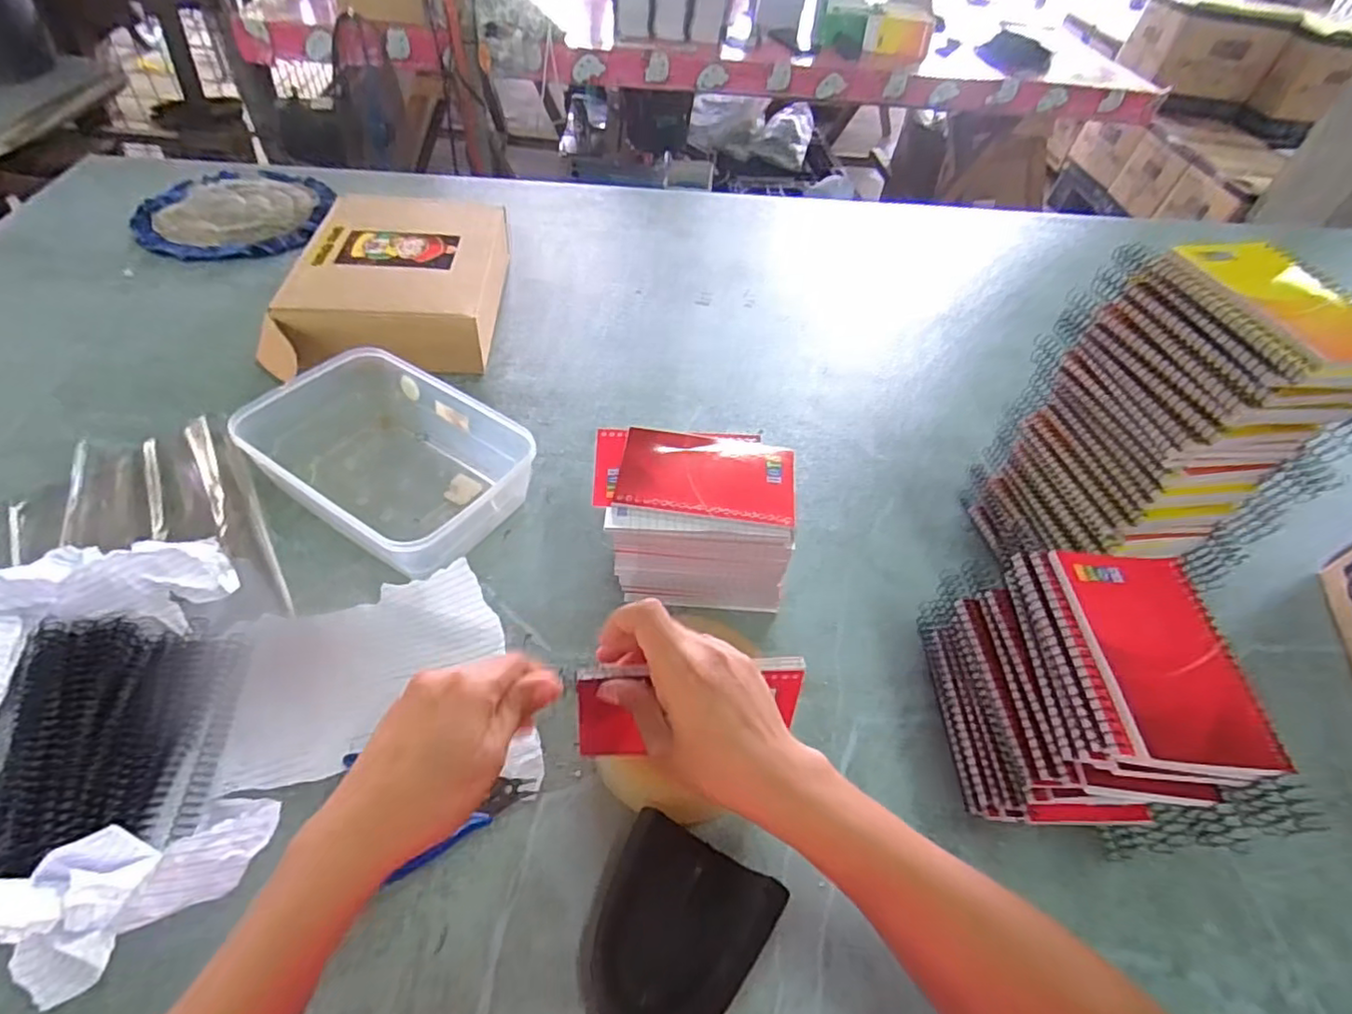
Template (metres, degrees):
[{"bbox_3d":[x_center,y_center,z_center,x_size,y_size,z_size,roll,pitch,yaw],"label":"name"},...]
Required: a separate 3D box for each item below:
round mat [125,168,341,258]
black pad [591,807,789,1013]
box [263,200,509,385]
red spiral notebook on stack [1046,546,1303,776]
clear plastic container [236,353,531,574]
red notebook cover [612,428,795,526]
[{"bbox_3d":[-0.648,-0.443,0.934,0.244,0.013,0.275,-3,49,-10],"label":"round mat"},{"bbox_3d":[-0.001,0.252,0.369,0.095,0.034,0.101,25,50,15],"label":"black pad"},{"bbox_3d":[-0.332,-0.272,0.769,0.221,0.082,0.325,1,48,-6],"label":"box"},{"bbox_3d":[0.273,0.078,0.353,0.085,0.014,0.132,9,49,0],"label":"red spiral notebook on stack"},{"bbox_3d":[-0.259,-0.043,0.577,0.239,0.072,0.159,30,52,19],"label":"clear plastic container"},{"bbox_3d":[0.024,-0.025,0.476,0.130,0.005,0.080,9,48,1],"label":"red notebook cover"}]

